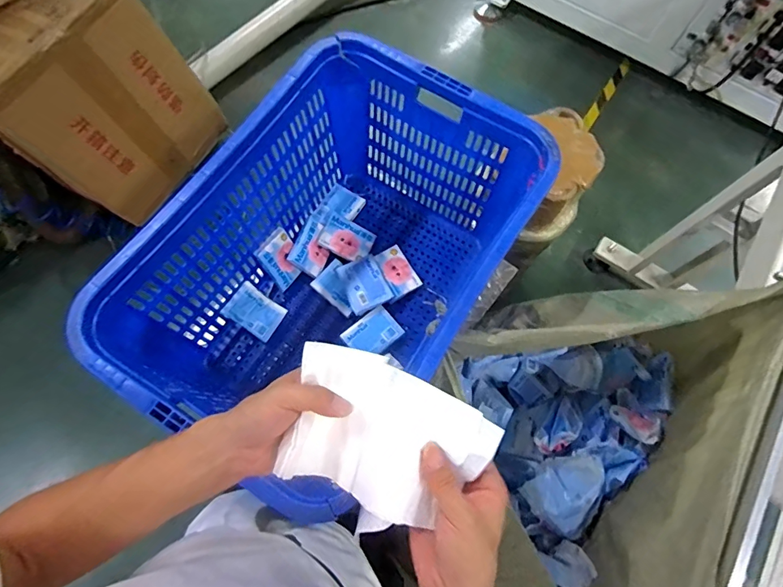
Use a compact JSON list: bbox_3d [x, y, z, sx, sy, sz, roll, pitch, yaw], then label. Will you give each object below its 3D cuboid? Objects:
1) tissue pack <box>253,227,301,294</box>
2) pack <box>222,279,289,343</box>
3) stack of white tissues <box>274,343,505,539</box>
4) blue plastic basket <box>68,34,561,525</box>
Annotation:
[{"bbox_3d":[-0.243,-0.073,0.983,0.085,0.126,0.021,-45,44,-18],"label":"tissue pack"},{"bbox_3d":[-0.300,0.041,0.969,0.116,0.018,0.087,40,71,-21],"label":"pack"},{"bbox_3d":[-0.014,0.129,0.384,0.175,0.042,0.123,28,72,8],"label":"stack of white tissues"},{"bbox_3d":[-0.095,-0.039,0.850,0.484,0.375,0.707,32,72,9],"label":"blue plastic basket"}]

